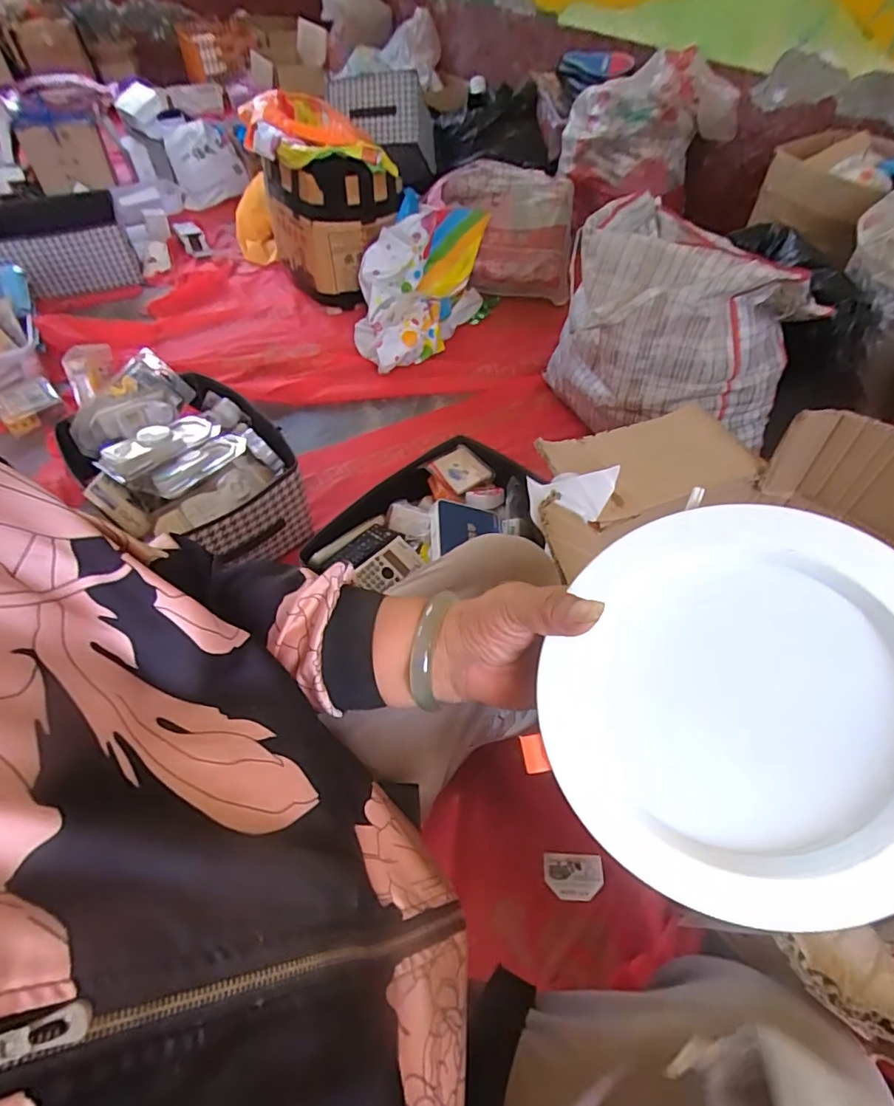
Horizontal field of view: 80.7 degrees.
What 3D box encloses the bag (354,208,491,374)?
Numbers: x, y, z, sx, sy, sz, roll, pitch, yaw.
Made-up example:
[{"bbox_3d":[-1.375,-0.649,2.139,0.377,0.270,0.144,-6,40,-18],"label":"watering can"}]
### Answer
[{"bbox_3d":[-0.086,-0.774,1.528,0.353,0.227,0.616,8,51,4],"label":"bag"}]

